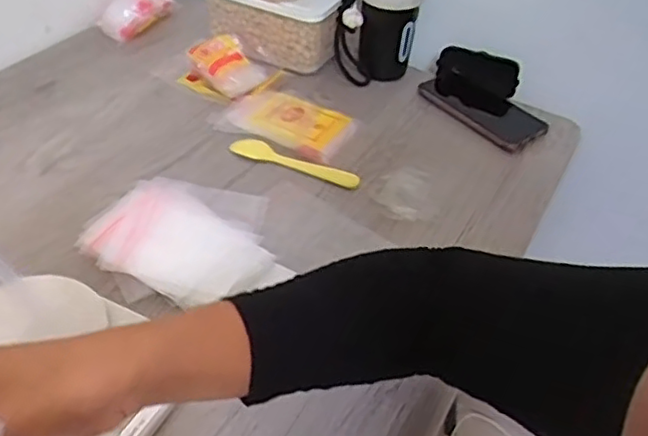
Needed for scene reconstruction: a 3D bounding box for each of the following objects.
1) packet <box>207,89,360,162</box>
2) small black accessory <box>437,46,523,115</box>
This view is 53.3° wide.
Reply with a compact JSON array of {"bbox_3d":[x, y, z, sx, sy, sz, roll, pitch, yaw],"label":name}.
[{"bbox_3d":[-0.048,-0.117,0.794,0.160,0.016,0.105,21,43,18],"label":"packet"},{"bbox_3d":[0.206,-0.190,0.885,0.111,0.073,0.022,23,1,13],"label":"small black accessory"}]

